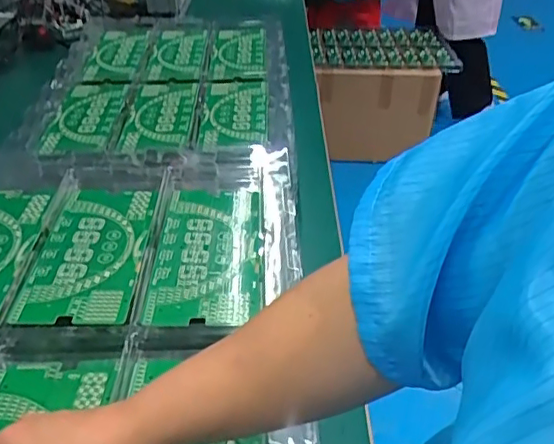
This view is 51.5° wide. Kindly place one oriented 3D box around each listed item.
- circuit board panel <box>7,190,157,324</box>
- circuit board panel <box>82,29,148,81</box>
[{"bbox_3d":[-0.211,0.030,0.652,0.119,0.007,0.230,0,38,-3],"label":"circuit board panel"},{"bbox_3d":[-0.331,-0.348,1.190,0.101,0.012,0.211,0,47,3],"label":"circuit board panel"}]

